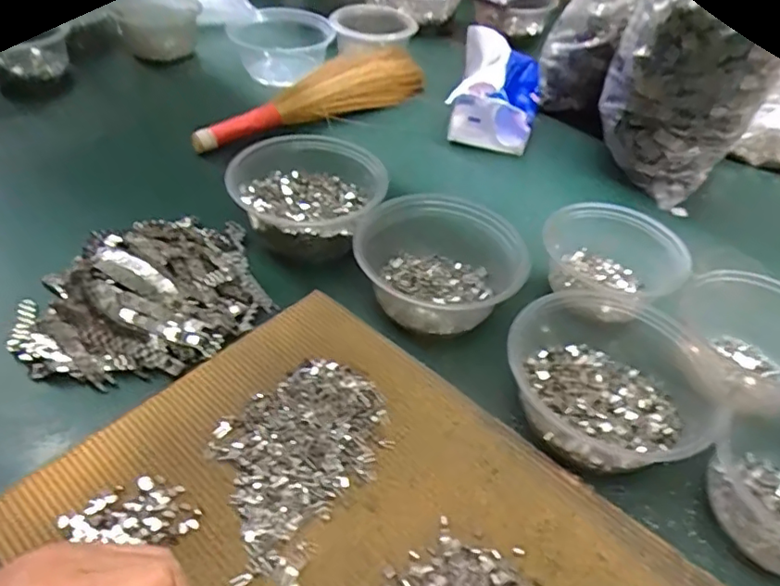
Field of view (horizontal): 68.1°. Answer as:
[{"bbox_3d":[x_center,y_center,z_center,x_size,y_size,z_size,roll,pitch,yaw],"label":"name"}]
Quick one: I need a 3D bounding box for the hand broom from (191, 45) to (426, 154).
[{"bbox_3d":[-0.085,-0.233,0.678,0.316,0.061,0.037,-27,53,-28],"label":"hand broom"}]

